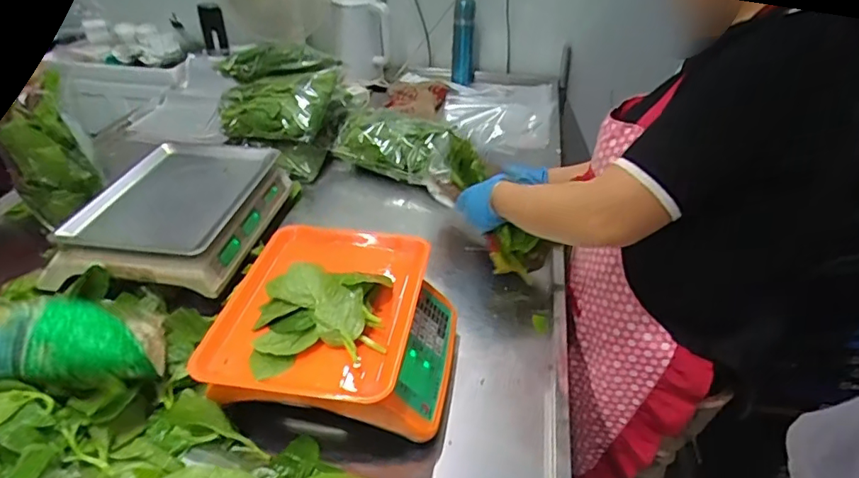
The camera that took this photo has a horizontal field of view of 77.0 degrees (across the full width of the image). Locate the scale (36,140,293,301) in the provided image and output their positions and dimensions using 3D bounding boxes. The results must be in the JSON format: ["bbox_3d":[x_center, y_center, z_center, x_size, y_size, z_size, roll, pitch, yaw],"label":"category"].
[{"bbox_3d":[-0.426,-0.051,0.915,0.272,0.088,0.330,7,37,7],"label":"scale"}]

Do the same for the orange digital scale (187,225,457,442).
[{"bbox_3d":[-0.112,0.114,0.710,0.278,0.165,0.281,6,37,6],"label":"orange digital scale"}]

